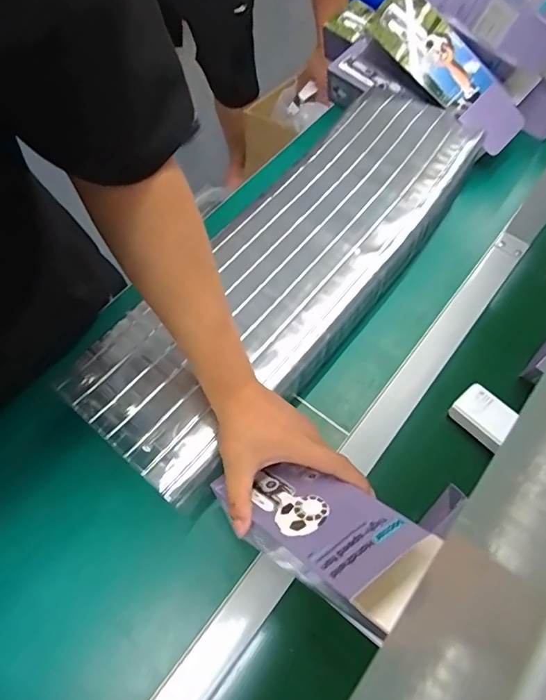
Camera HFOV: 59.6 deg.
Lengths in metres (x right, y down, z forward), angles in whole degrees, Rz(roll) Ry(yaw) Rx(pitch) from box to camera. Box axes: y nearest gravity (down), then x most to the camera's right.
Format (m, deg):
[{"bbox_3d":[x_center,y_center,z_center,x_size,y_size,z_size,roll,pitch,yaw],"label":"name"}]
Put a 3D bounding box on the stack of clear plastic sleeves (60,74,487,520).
[{"bbox_3d":[0.038,-0.114,0.579,0.204,0.058,0.614,37,70,15],"label":"stack of clear plastic sleeves"}]

